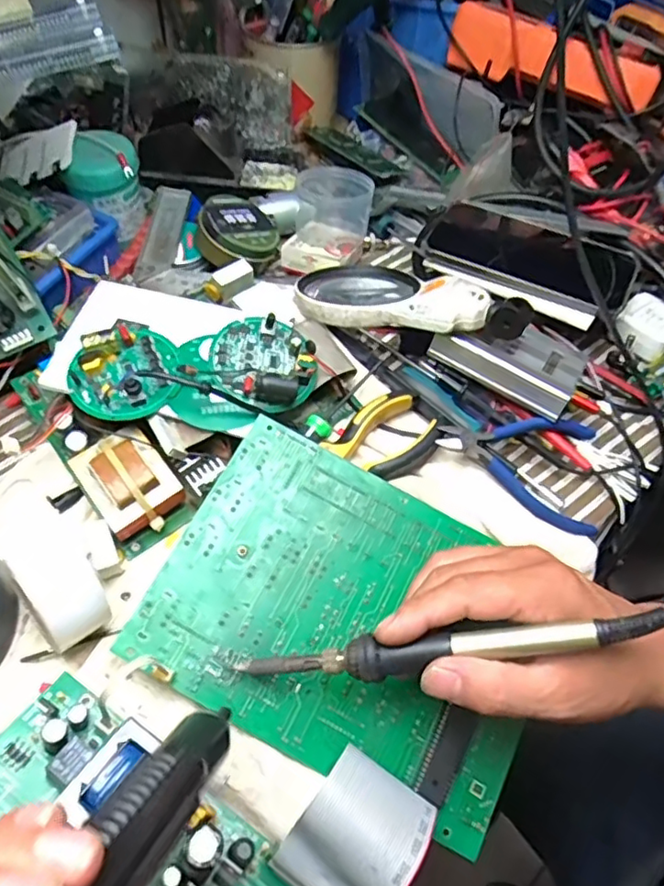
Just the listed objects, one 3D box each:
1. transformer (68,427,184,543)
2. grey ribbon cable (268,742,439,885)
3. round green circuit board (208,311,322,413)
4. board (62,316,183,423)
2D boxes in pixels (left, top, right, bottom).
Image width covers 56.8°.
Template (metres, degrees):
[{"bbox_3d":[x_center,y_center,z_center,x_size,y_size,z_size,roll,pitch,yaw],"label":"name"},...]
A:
[{"bbox_3d":[-0.127,0.026,0.386,0.047,0.042,0.059,-33,65,-24],"label":"transformer"},{"bbox_3d":[0.011,0.183,0.284,0.051,0.049,0.061,33,60,16],"label":"grey ribbon cable"},{"bbox_3d":[-0.045,-0.056,0.408,0.065,0.017,0.066,2,56,-3],"label":"round green circuit board"},{"bbox_3d":[-0.128,-0.049,0.391,0.064,0.022,0.072,23,58,10],"label":"board"}]

